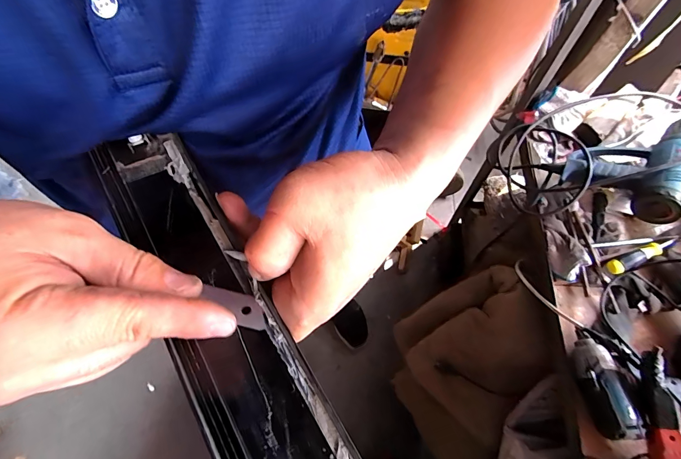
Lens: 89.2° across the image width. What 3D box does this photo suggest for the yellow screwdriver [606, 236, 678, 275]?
[{"bbox_3d":[0.541,0.041,0.605,0.154,0.034,0.026,-19,66,-6],"label":"yellow screwdriver"}]

